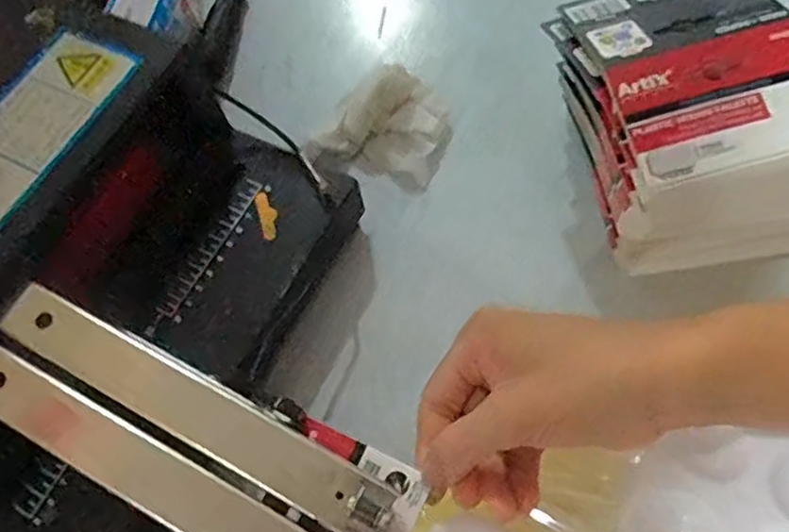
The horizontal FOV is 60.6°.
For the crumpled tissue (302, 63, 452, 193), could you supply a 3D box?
[{"bbox_3d":[-0.004,-0.091,0.444,0.076,0.029,0.086,20,68,15],"label":"crumpled tissue"}]

